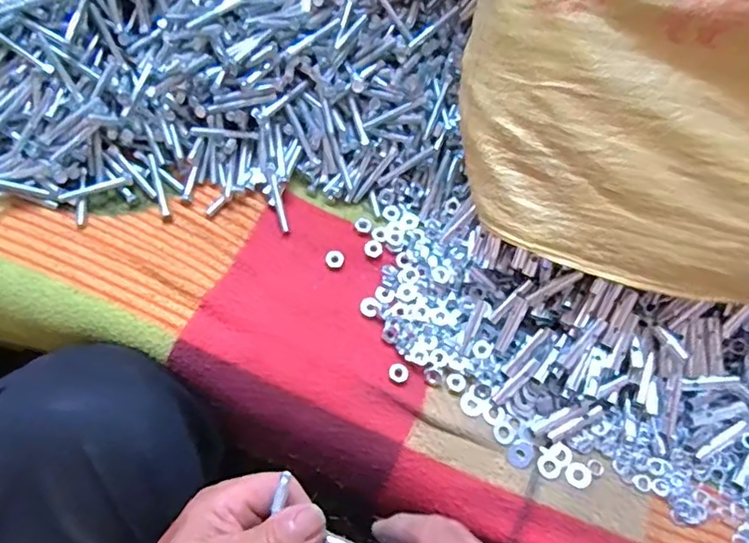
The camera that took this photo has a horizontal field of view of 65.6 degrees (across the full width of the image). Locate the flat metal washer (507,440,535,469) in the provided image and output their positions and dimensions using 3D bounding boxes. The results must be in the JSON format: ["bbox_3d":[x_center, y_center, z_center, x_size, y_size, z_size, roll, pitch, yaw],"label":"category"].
[{"bbox_3d":[0.107,0.134,0.427,0.018,0.004,0.021,33,67,8],"label":"flat metal washer"}]

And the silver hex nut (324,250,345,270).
[{"bbox_3d":[-0.033,-0.010,0.478,0.015,0.006,0.015,42,69,11],"label":"silver hex nut"}]

